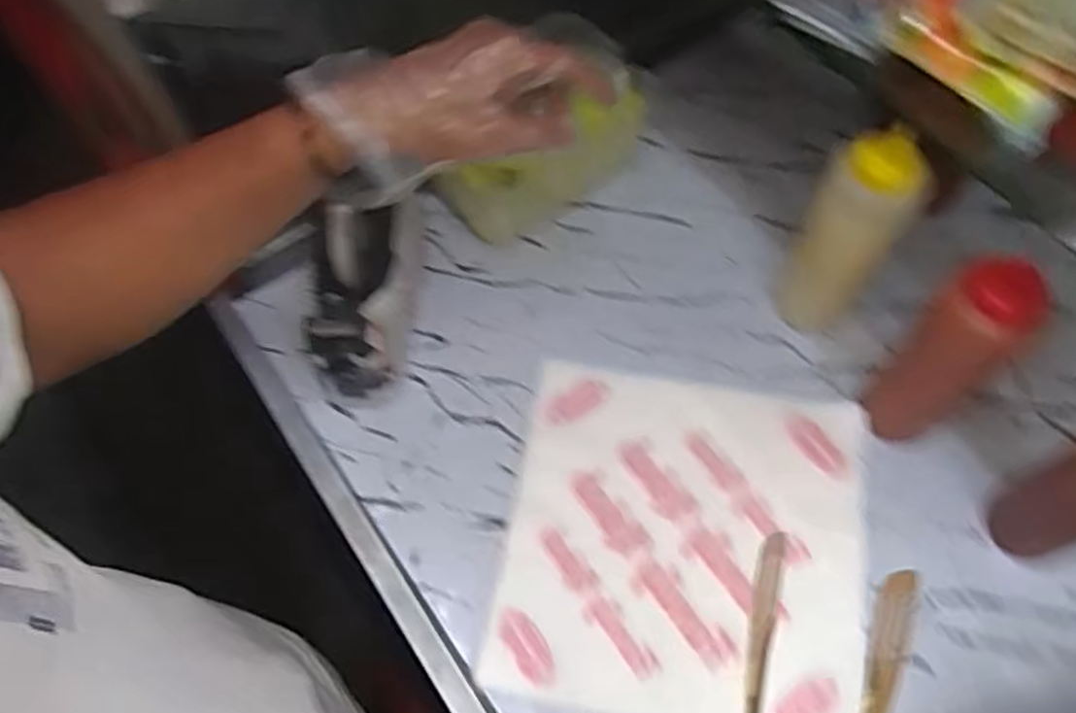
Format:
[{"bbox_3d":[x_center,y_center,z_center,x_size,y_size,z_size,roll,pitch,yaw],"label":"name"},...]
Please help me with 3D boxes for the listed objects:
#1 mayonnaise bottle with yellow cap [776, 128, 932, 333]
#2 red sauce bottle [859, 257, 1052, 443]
[{"bbox_3d":[0.222,-0.085,0.571,0.052,0.205,0.063,-41,69,-18],"label":"mayonnaise bottle with yellow cap"},{"bbox_3d":[0.275,0.005,0.521,0.054,0.190,0.058,0,65,0],"label":"red sauce bottle"}]

